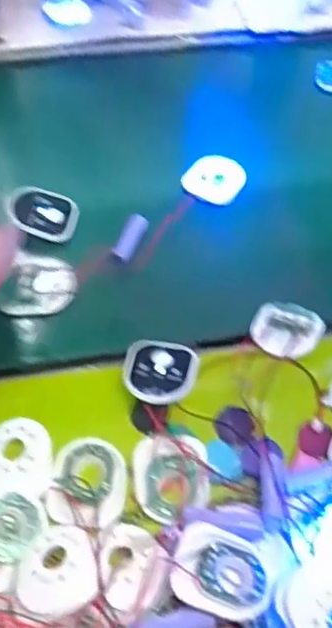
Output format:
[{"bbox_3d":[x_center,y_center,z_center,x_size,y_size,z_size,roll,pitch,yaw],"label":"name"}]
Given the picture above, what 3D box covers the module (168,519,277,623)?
[{"bbox_3d":[0.033,0.147,0.361,0.057,0.010,0.045,15,56,9],"label":"module"}]

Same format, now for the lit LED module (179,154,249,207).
[{"bbox_3d":[0.045,-0.126,0.592,0.052,0.007,0.057,27,58,17],"label":"lit LED module"}]

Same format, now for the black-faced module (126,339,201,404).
[{"bbox_3d":[-0.004,0.041,0.449,0.049,0.009,0.053,3,49,8],"label":"black-faced module"}]

